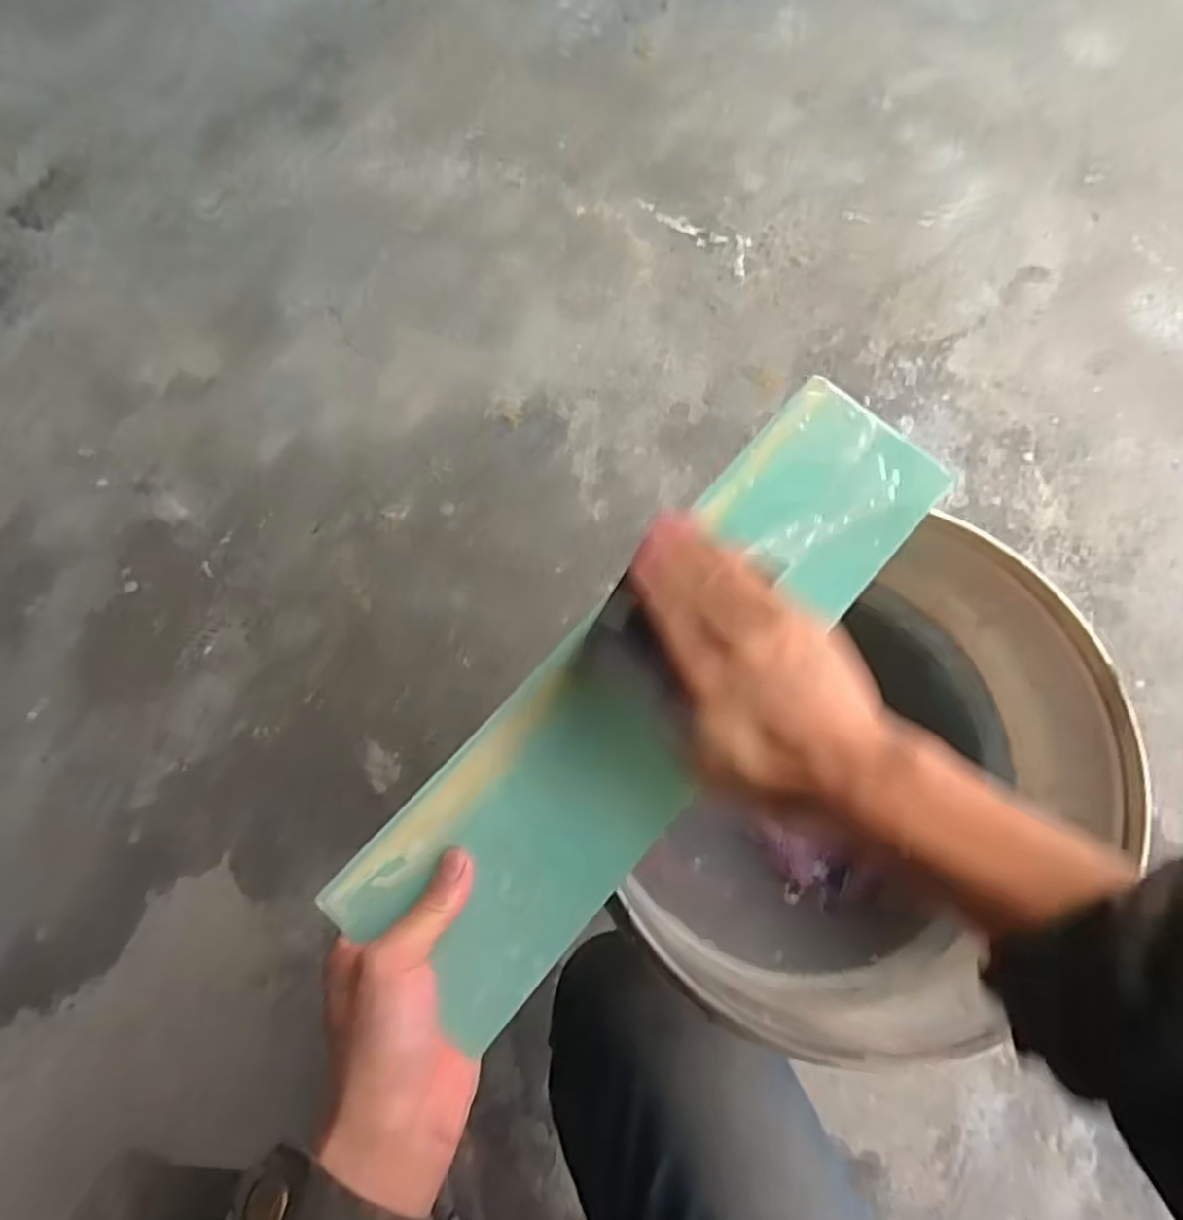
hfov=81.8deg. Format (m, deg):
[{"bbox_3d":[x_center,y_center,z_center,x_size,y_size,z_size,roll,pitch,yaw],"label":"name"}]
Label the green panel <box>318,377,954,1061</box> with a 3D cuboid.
[{"bbox_3d":[0.043,0.030,0.364,0.104,0.012,0.389,42,78,8],"label":"green panel"}]

